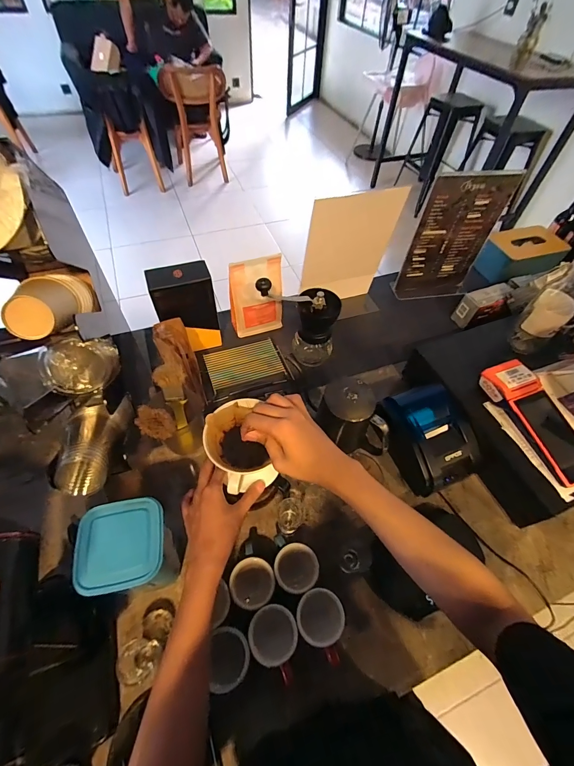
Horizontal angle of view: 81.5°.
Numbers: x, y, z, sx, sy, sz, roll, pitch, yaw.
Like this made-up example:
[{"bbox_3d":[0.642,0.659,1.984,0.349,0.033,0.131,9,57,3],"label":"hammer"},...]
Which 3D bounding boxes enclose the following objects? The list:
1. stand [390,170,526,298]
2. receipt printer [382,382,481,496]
[{"bbox_3d":[0.415,-0.359,0.845,0.212,0.305,0.060,-8,56,-10],"label":"stand"},{"bbox_3d":[0.266,0.097,0.624,0.134,0.098,0.178,-19,58,-16],"label":"receipt printer"}]

